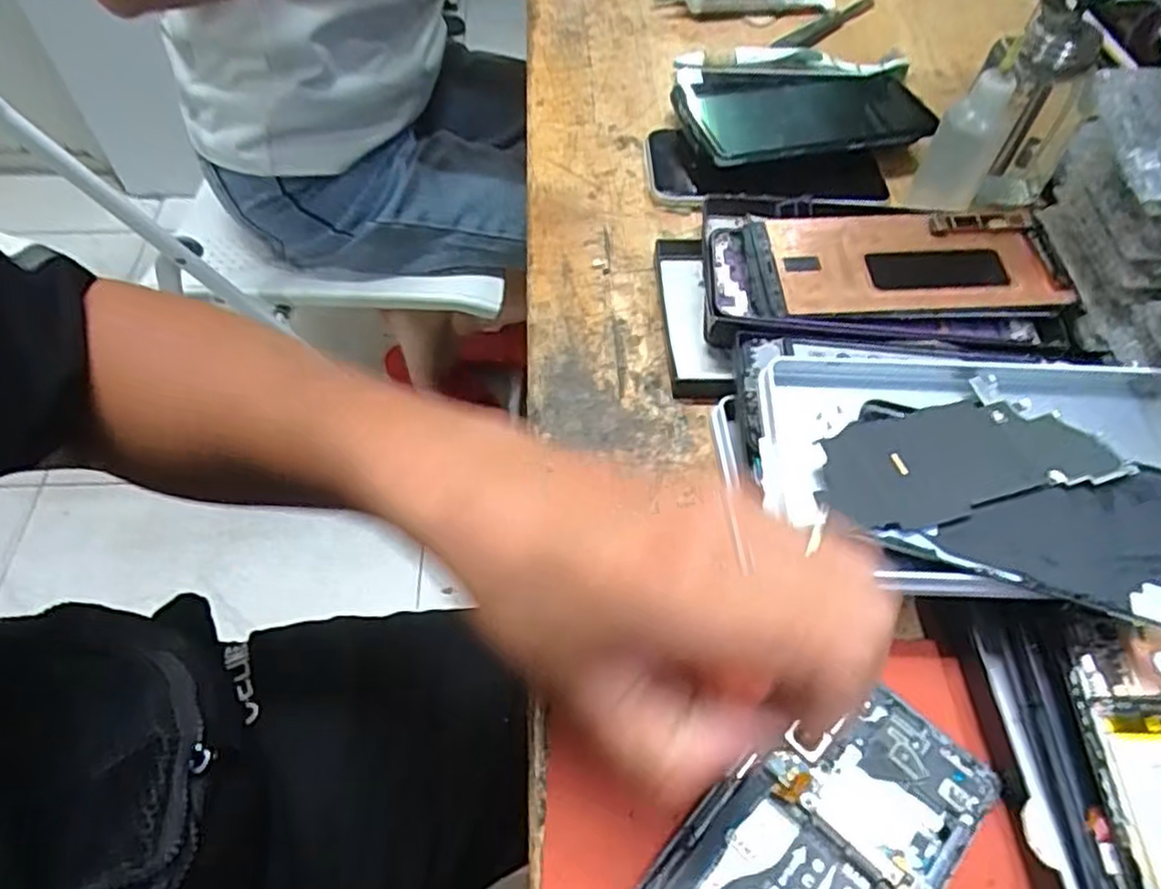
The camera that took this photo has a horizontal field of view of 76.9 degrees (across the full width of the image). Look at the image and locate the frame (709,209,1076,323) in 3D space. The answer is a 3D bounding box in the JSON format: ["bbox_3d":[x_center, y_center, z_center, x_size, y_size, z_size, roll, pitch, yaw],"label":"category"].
[{"bbox_3d":[0.156,-0.092,0.381,0.174,0.010,0.075,-1,60,2],"label":"frame"}]

